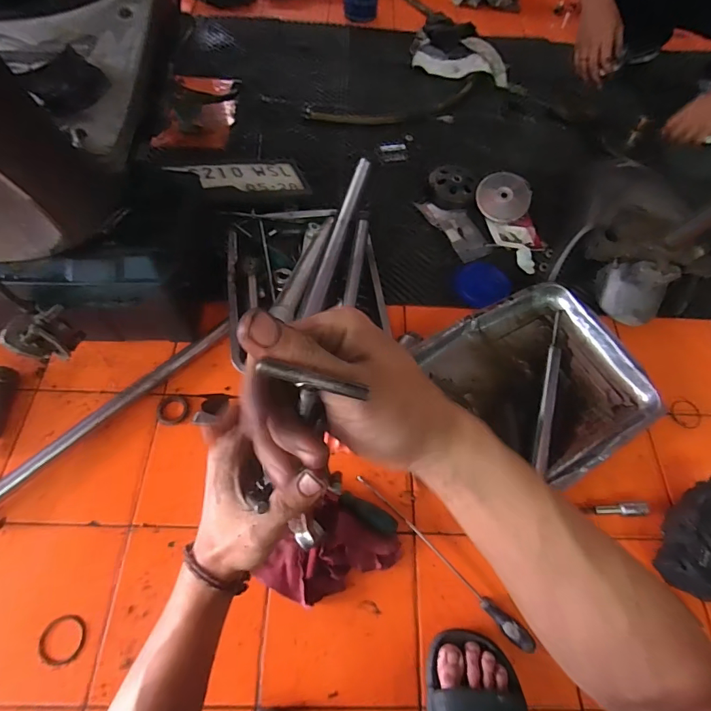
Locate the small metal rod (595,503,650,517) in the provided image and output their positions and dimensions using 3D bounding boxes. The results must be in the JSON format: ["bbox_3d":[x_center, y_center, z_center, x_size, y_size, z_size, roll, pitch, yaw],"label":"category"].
[{"bbox_3d":[0.400,0.231,0.648,0.079,0.022,0.018,-1,62,-4],"label":"small metal rod"}]

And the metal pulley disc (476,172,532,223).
[{"bbox_3d":[0.324,-0.339,0.926,0.127,0.016,0.112,-5,80,-2],"label":"metal pulley disc"}]

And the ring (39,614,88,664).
[{"bbox_3d":[-0.370,0.359,0.548,0.054,0.005,0.053,1,62,-3],"label":"ring"}]

